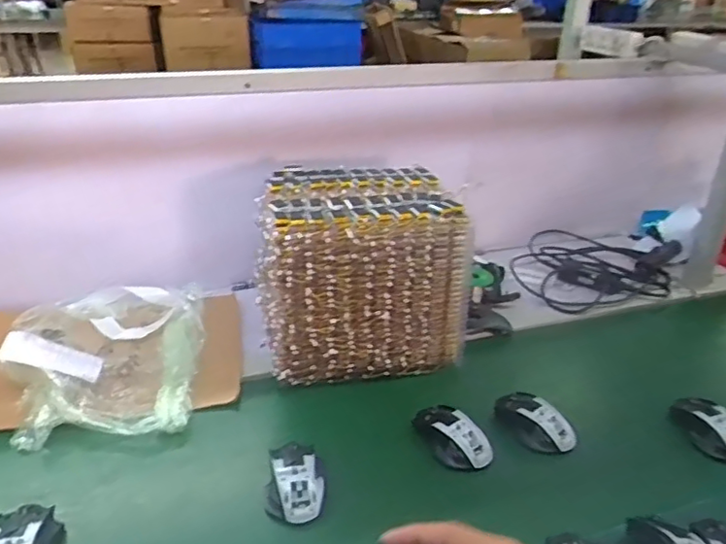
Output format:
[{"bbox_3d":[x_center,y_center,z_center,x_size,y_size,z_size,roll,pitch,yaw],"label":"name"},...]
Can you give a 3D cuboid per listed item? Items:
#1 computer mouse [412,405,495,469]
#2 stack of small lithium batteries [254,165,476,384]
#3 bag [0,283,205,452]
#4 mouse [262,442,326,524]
[{"bbox_3d":[0.117,0.212,0.791,0.065,0.034,0.115,-20,37,-33],"label":"computer mouse"},{"bbox_3d":[-0.015,-0.010,0.956,0.308,0.251,0.254,-5,31,-12],"label":"stack of small lithium batteries"},{"bbox_3d":[-0.399,0.103,0.918,0.288,0.076,0.367,-4,31,-11],"label":"bag"},{"bbox_3d":[-0.082,0.250,0.724,0.069,0.032,0.110,-2,31,-7],"label":"mouse"}]

